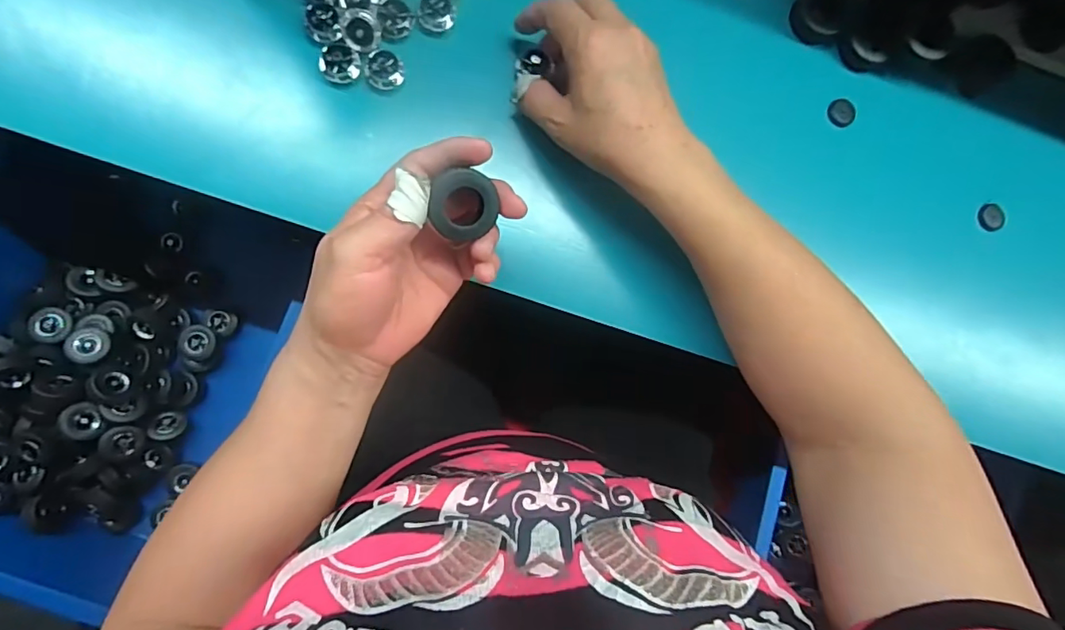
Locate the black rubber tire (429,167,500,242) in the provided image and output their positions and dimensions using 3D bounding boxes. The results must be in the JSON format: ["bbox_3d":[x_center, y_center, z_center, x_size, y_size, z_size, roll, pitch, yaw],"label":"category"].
[{"bbox_3d":[-0.037,-0.058,0.270,0.031,0.014,0.034,-1,111,-18],"label":"black rubber tire"}]

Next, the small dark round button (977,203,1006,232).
[{"bbox_3d":[0.358,-0.076,0.401,0.018,0.005,0.022,-7,90,-7],"label":"small dark round button"}]

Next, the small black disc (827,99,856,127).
[{"bbox_3d":[0.235,-0.154,0.392,0.019,0.007,0.021,-36,94,-6],"label":"small black disc"}]

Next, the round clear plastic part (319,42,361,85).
[{"bbox_3d":[-0.125,-0.163,0.334,0.024,0.010,0.022,0,90,-7],"label":"round clear plastic part"}]

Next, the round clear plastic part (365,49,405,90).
[{"bbox_3d":[-0.098,-0.162,0.341,0.023,0.010,0.024,0,90,-7],"label":"round clear plastic part"}]

